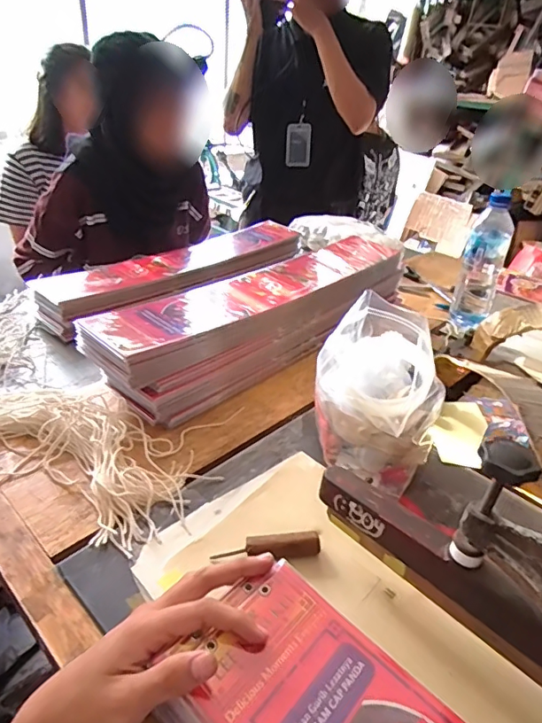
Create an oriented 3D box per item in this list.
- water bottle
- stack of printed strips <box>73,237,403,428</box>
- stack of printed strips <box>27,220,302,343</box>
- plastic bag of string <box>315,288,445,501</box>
[{"bbox_3d":[0.350,-0.155,0.823,0.066,0.211,0.079,16,35,19],"label":"water bottle"},{"bbox_3d":[0.010,-0.095,0.722,0.558,0.088,0.136,-26,43,-38],"label":"stack of printed strips"},{"bbox_3d":[-0.155,-0.184,0.935,0.174,0.054,0.562,30,40,35],"label":"stack of printed strips"},{"bbox_3d":[0.116,0.028,0.529,0.126,0.133,0.165,13,34,14],"label":"plastic bag of string"}]

